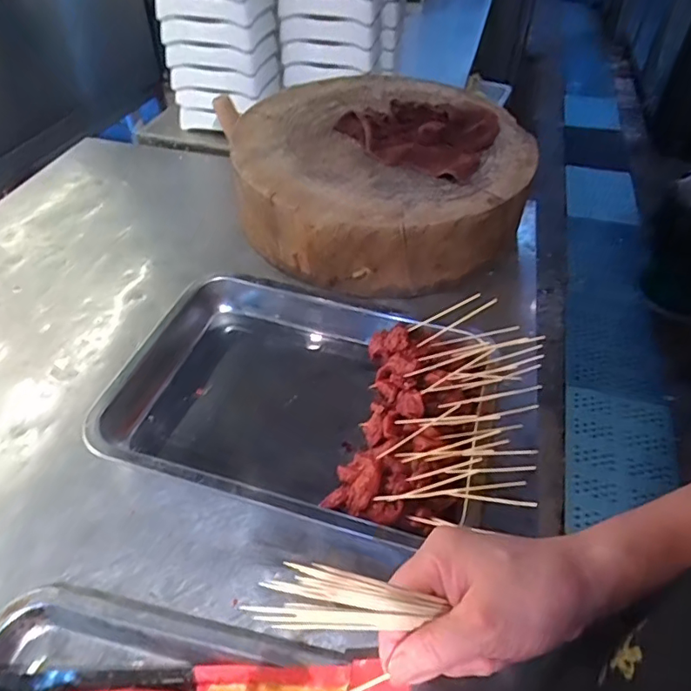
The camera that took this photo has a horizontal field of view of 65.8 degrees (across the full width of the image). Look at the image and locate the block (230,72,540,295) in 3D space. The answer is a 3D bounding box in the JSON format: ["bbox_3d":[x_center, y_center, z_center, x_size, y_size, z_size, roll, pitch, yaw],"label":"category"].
[{"bbox_3d":[0.040,-0.229,0.705,0.351,0.136,0.324,1,46,-1],"label":"block"}]

